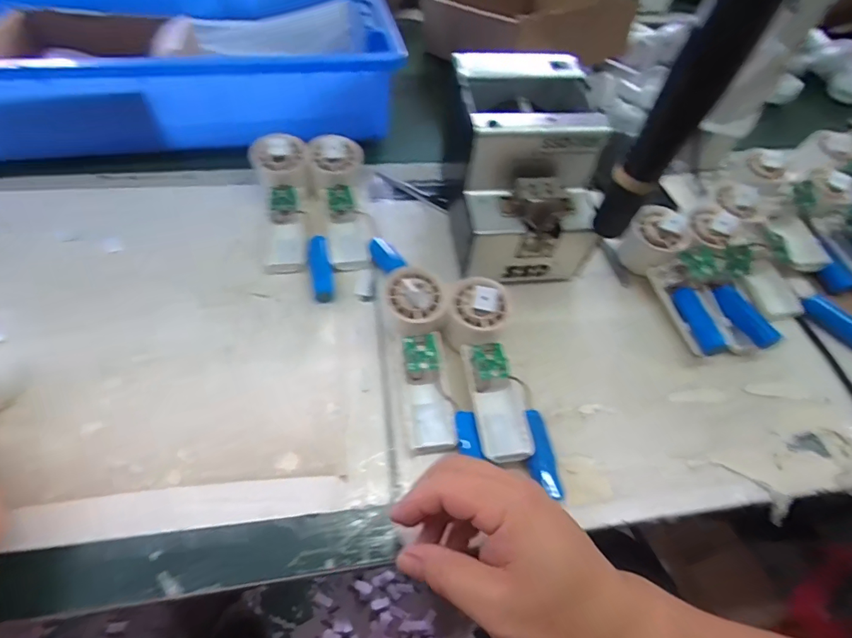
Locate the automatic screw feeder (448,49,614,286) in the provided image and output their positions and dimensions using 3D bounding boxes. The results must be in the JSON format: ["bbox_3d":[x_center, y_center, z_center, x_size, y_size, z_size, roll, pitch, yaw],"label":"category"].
[{"bbox_3d":[0.095,-0.148,0.454,0.139,0.148,0.182,0,55,-5],"label":"automatic screw feeder"}]

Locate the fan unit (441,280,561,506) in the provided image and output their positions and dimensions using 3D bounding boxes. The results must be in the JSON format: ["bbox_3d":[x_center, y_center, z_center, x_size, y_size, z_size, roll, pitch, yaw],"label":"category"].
[{"bbox_3d":[0.061,0.053,0.379,0.062,0.033,0.182,-13,72,-14],"label":"fan unit"}]

